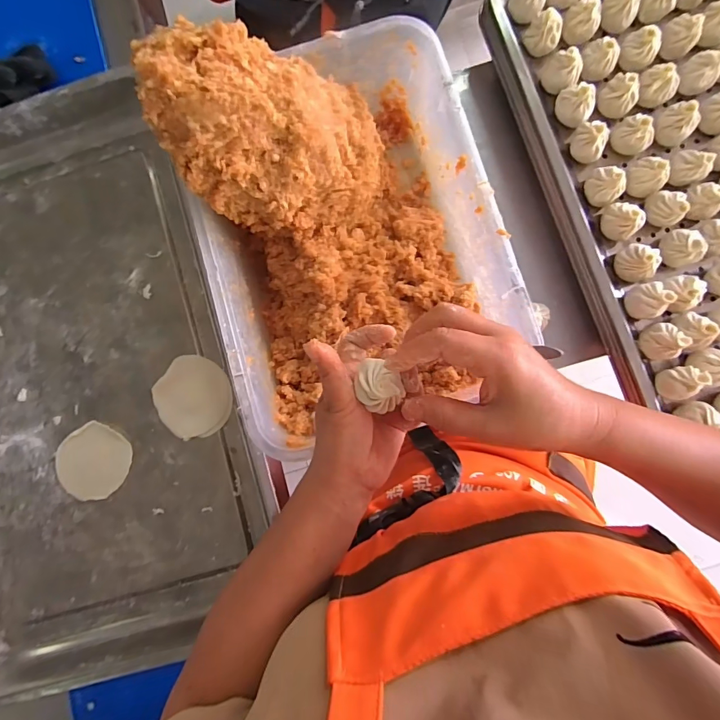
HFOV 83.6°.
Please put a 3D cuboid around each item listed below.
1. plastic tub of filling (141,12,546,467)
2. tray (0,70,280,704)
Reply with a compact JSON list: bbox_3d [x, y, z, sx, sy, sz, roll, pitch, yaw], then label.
[{"bbox_3d":[-0.012,-0.125,0.382,0.272,0.213,0.372,-16,85,2],"label":"plastic tub of filling"},{"bbox_3d":[-0.329,0.027,0.432,0.371,0.053,0.570,-19,85,2],"label":"tray"}]

